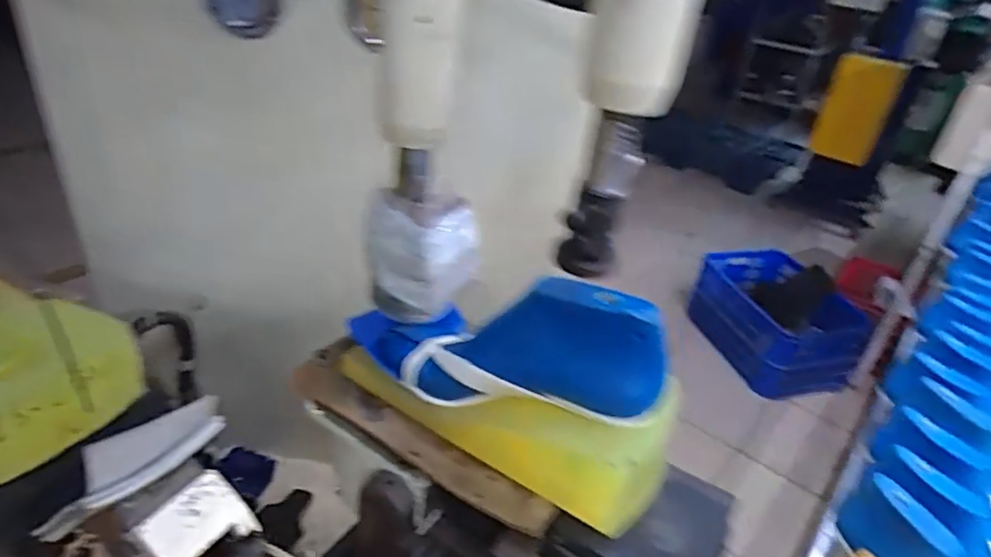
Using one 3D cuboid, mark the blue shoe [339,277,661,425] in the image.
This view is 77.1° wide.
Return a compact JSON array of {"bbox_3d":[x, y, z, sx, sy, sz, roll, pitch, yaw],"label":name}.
[{"bbox_3d":[0.007,0.056,0.545,0.288,0.109,0.088,-3,24,31],"label":"blue shoe"}]

